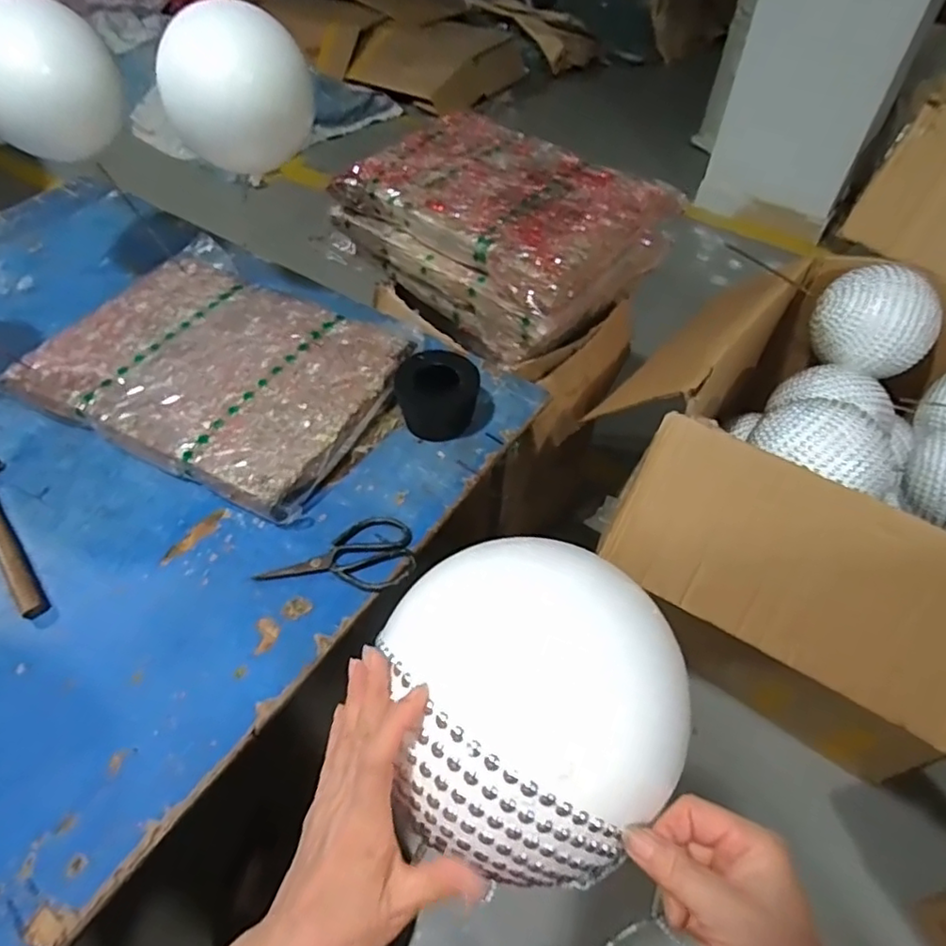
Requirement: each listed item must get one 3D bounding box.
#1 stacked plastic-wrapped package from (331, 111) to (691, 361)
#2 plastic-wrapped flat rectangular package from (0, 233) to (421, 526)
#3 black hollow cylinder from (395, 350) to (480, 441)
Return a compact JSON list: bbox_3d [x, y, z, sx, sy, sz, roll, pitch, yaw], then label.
[{"bbox_3d":[0.051,-0.455,1.130,0.518,0.167,0.383,37,60,26],"label":"stacked plastic-wrapped package"},{"bbox_3d":[-0.372,-0.171,0.935,0.535,0.063,0.405,22,54,18],"label":"plastic-wrapped flat rectangular package"},{"bbox_3d":[-0.051,-0.110,0.871,0.116,0.087,0.107,-8,50,-6],"label":"black hollow cylinder"}]

